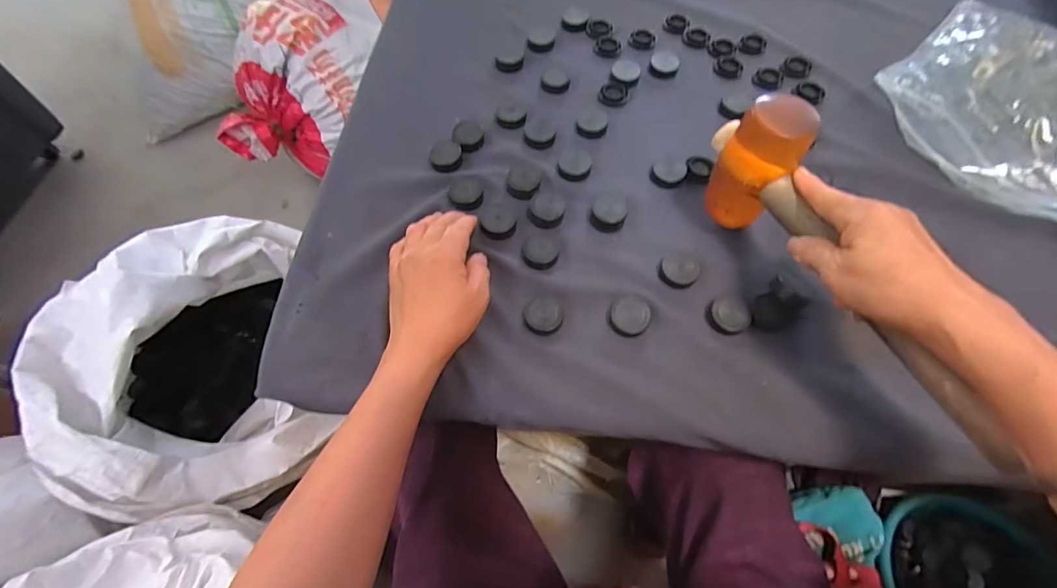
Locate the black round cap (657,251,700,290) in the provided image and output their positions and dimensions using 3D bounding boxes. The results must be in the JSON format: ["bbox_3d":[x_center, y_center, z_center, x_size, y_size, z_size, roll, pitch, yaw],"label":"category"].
[{"bbox_3d":[0.135,-0.021,0.422,0.035,0.011,0.032,0,64,0],"label":"black round cap"}]

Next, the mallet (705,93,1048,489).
[{"bbox_3d":[0.228,-0.015,0.344,0.048,0.099,0.294,-20,67,-10],"label":"mallet"}]

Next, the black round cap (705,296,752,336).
[{"bbox_3d":[0.169,0.018,0.399,0.035,0.004,0.034,0,64,0],"label":"black round cap"}]

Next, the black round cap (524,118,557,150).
[{"bbox_3d":[0.013,-0.173,0.501,0.032,0.010,0.036,1,64,1],"label":"black round cap"}]

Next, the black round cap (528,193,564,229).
[{"bbox_3d":[0.017,-0.081,0.451,0.034,0.006,0.038,13,64,6],"label":"black round cap"}]

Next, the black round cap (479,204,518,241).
[{"bbox_3d":[-0.028,-0.070,0.449,0.034,0.006,0.037,0,64,0],"label":"black round cap"}]

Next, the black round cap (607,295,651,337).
[{"bbox_3d":[0.087,0.017,0.404,0.034,0.010,0.037,0,64,0],"label":"black round cap"}]

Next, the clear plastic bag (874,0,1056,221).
[{"bbox_3d":[0.526,-0.204,0.496,0.271,0.043,0.244,-40,70,-17],"label":"clear plastic bag"}]

